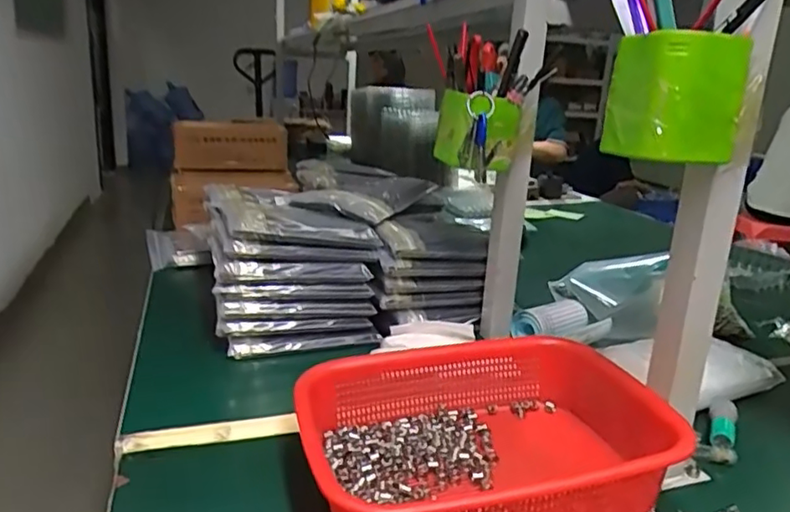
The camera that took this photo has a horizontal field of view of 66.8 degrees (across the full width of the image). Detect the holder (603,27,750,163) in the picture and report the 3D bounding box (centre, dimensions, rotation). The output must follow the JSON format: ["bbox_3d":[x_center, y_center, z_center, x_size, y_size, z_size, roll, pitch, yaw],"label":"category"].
[{"bbox_3d":[0.193,-0.108,0.415,0.073,0.079,0.060,-2,18,-15],"label":"holder"}]

